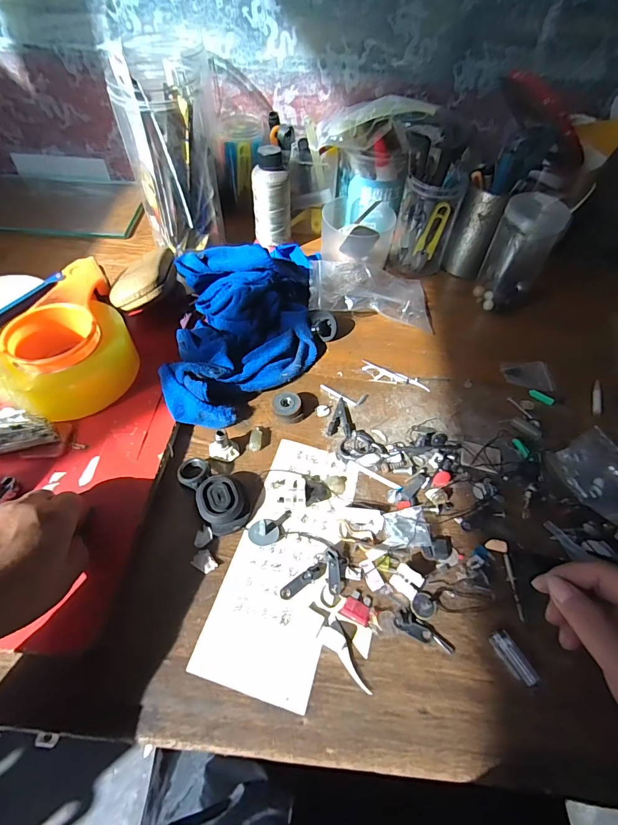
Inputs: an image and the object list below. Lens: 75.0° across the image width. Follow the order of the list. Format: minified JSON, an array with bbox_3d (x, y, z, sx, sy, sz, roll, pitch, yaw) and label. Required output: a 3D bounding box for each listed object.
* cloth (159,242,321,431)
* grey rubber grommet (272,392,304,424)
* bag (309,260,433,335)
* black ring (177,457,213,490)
[{"bbox_3d":[-0.068,-0.117,0.448,0.152,0.072,0.280,0,52,-3],"label":"cloth"},{"bbox_3d":[-0.021,-0.002,0.395,0.028,0.020,0.029,-7,53,-9],"label":"grey rubber grommet"},{"bbox_3d":[0.076,-0.155,0.511,0.148,0.035,0.113,2,52,-2],"label":"bag"},{"bbox_3d":[-0.098,0.052,0.347,0.028,0.011,0.028,2,52,-2],"label":"black ring"}]

